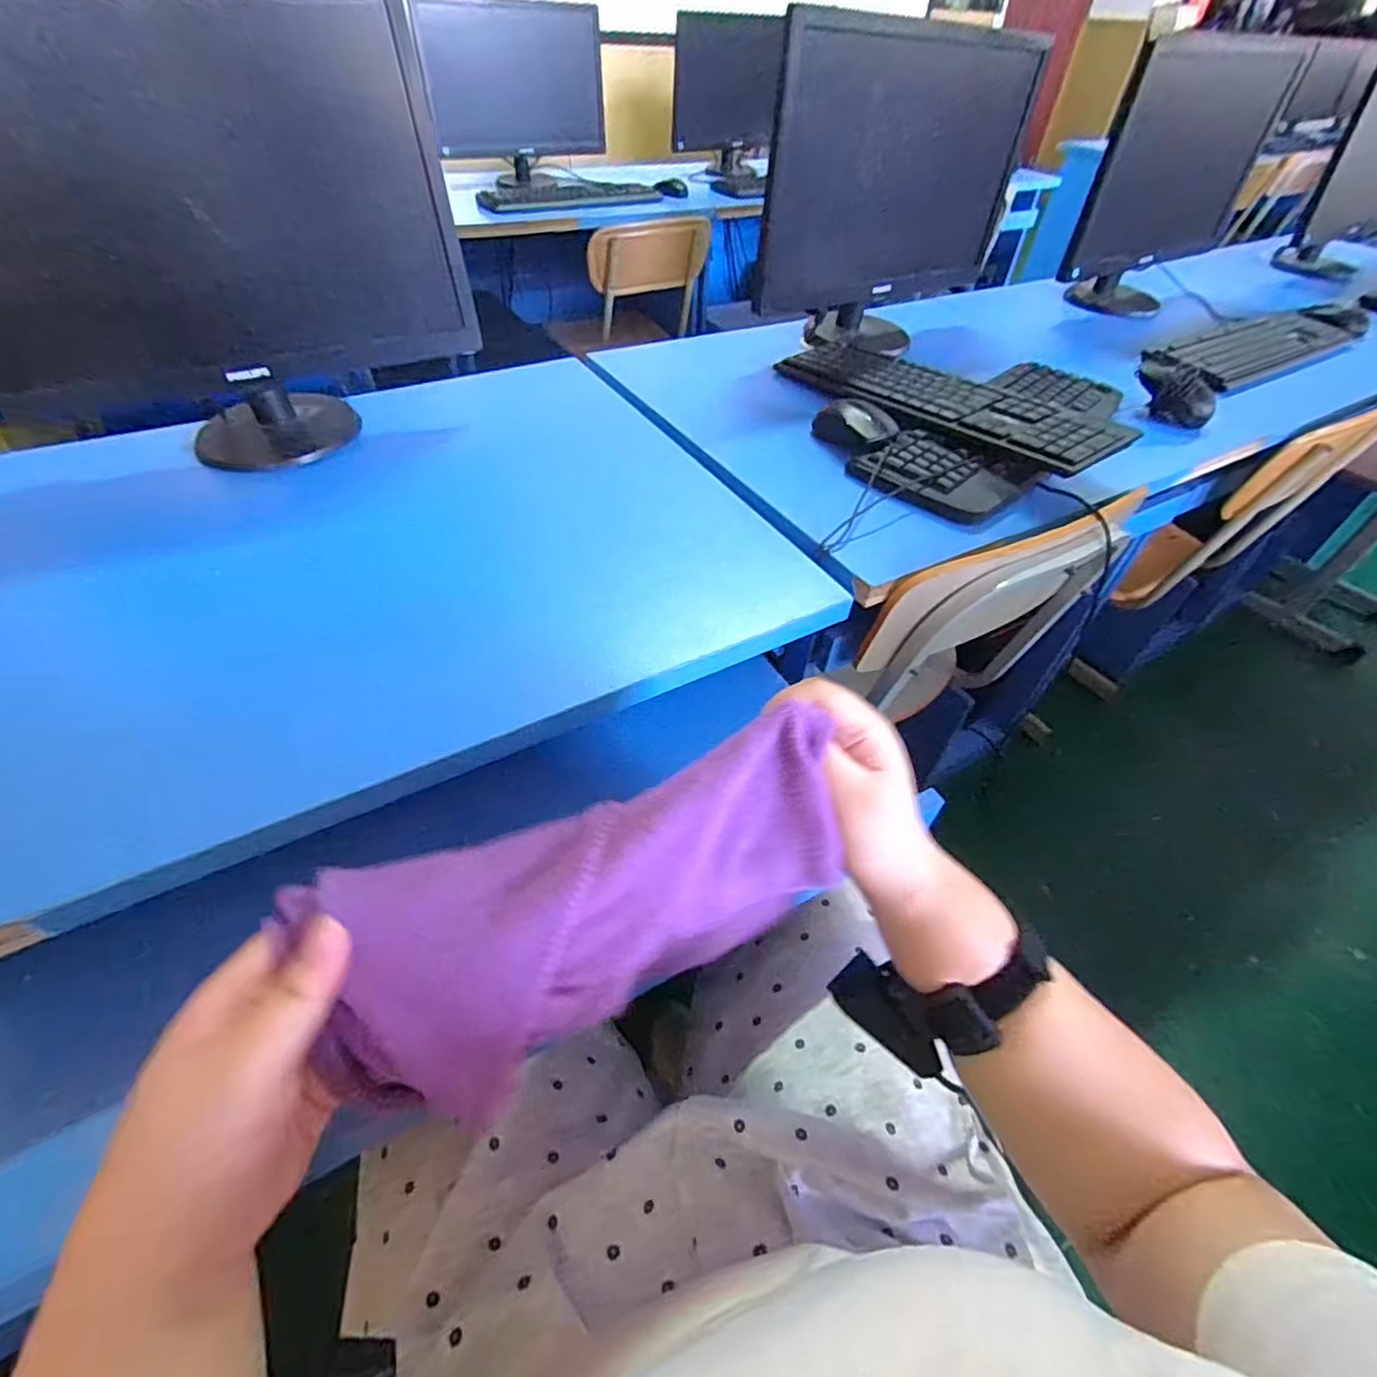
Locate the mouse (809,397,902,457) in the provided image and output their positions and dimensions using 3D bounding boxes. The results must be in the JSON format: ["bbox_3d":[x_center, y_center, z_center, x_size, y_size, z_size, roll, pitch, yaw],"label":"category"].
[{"bbox_3d":[0.188,-0.296,0.702,0.065,0.032,0.108,-20,52,-19],"label":"mouse"}]

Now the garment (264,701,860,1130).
[{"bbox_3d":[-0.040,0.093,0.276,0.250,0.044,0.103,-21,87,-15],"label":"garment"}]

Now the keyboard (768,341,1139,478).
[{"bbox_3d":[0.283,-0.343,0.736,0.133,0.039,0.413,-30,56,-26],"label":"keyboard"}]

